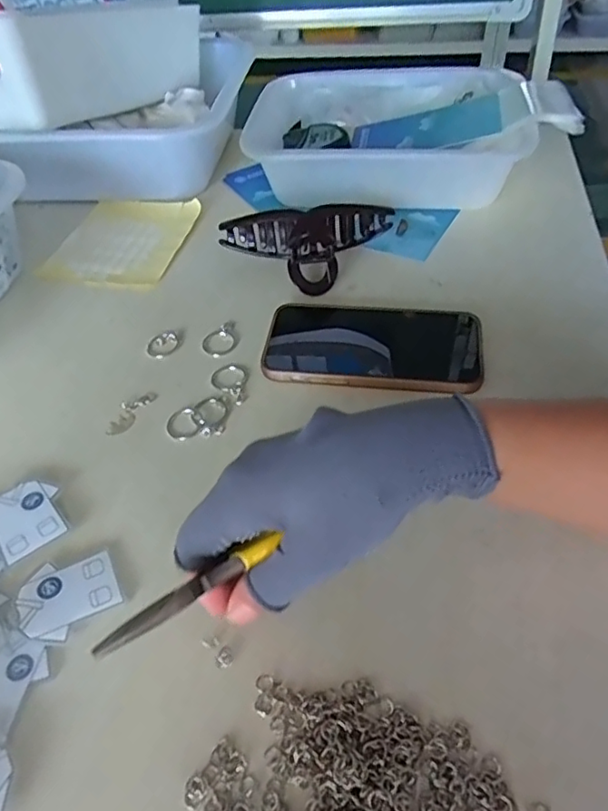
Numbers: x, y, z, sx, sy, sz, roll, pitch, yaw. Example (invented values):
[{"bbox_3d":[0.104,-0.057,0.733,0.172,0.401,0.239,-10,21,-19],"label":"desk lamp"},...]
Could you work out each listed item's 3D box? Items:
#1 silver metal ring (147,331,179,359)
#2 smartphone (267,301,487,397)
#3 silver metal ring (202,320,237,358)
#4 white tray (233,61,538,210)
[{"bbox_3d":[-0.104,-0.047,0.440,0.025,0.004,0.023,-2,47,3],"label":"silver metal ring"},{"bbox_3d":[0.046,-0.043,0.411,0.147,0.011,0.074,4,54,14],"label":"smartphone"},{"bbox_3d":[-0.063,-0.050,0.442,0.025,0.005,0.035,-8,47,-3],"label":"silver metal ring"},{"bbox_3d":[0.080,-0.258,0.569,0.267,0.061,0.189,7,48,12],"label":"white tray"}]

